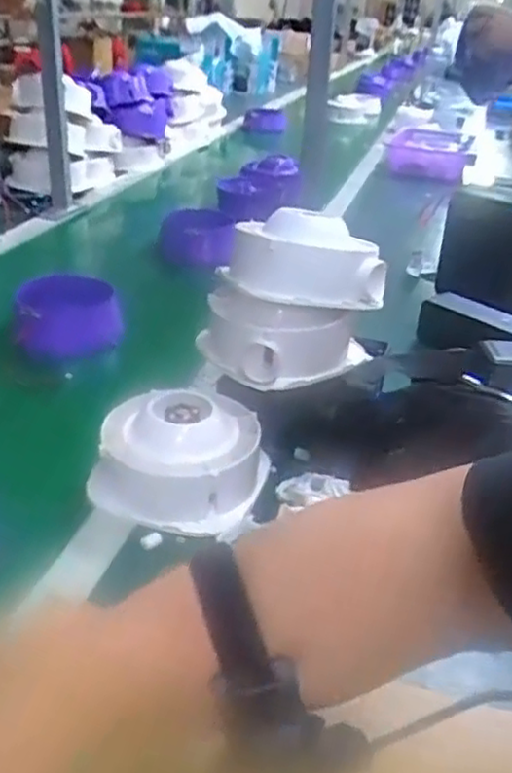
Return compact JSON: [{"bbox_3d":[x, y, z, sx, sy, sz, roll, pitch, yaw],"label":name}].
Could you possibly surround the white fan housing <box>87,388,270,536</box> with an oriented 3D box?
[{"bbox_3d":[-0.059,0.050,0.584,0.134,0.069,0.132,8,30,4],"label":"white fan housing"}]

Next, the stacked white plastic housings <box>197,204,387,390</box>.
[{"bbox_3d":[0.028,-0.081,0.623,0.119,0.126,0.127,-21,37,-38],"label":"stacked white plastic housings"}]

